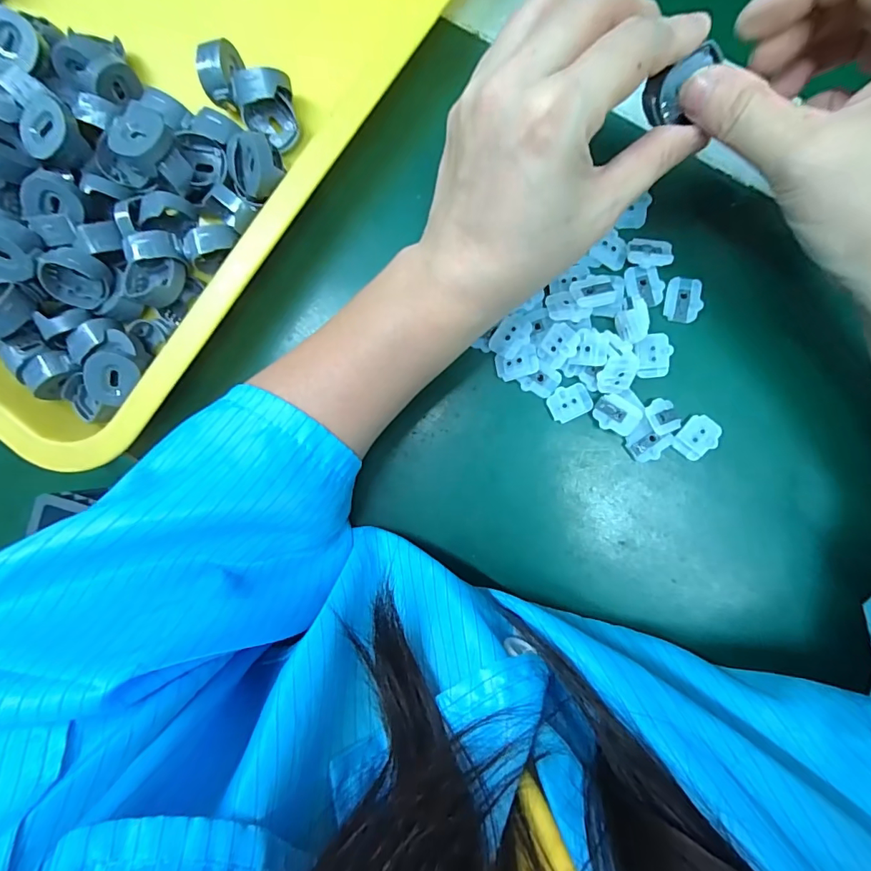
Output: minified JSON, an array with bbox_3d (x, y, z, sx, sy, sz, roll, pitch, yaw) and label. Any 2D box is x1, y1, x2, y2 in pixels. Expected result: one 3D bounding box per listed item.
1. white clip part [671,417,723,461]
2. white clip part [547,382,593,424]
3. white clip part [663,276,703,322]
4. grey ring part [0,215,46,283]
[{"bbox_3d":[0.131,0.001,0.232,0.017,0.004,0.021,39,93,5],"label":"white clip part"},{"bbox_3d":[0.069,-0.017,0.237,0.021,0.004,0.017,-25,87,5],"label":"white clip part"},{"bbox_3d":[0.125,-0.068,0.232,0.017,0.004,0.022,7,90,6],"label":"white clip part"},{"bbox_3d":[-0.207,-0.092,0.222,0.031,0.019,0.025,33,124,-28],"label":"grey ring part"}]

